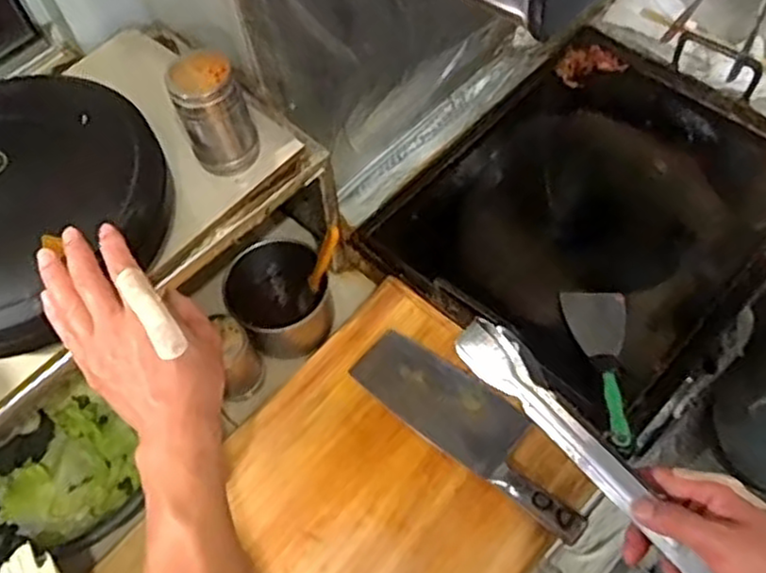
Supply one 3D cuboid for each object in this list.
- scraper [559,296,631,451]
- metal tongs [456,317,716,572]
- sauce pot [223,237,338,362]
[{"bbox_3d":[0.258,0.090,0.839,0.078,0.030,0.217,1,42,5],"label":"scraper"},{"bbox_3d":[0.161,0.129,0.573,0.041,0.019,0.278,-34,62,-15],"label":"metal tongs"},{"bbox_3d":[-0.128,0.002,0.895,0.129,0.084,0.143,-2,61,3],"label":"sauce pot"}]

